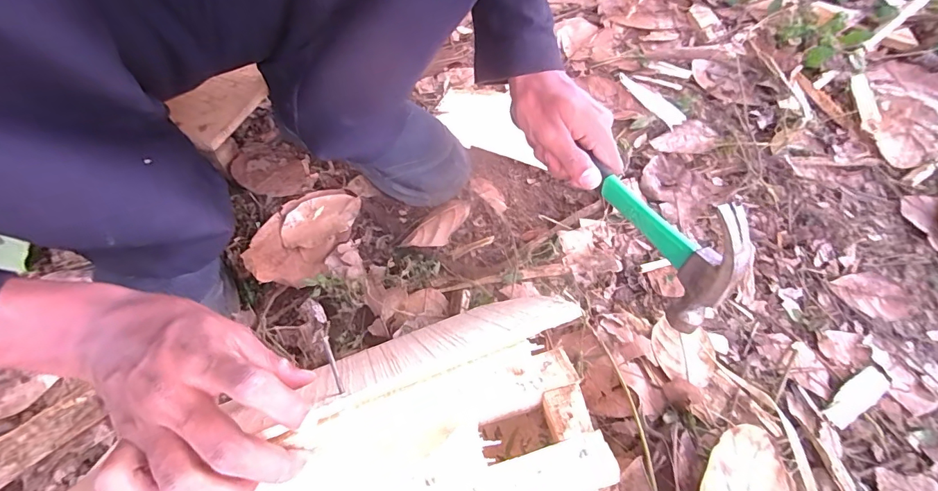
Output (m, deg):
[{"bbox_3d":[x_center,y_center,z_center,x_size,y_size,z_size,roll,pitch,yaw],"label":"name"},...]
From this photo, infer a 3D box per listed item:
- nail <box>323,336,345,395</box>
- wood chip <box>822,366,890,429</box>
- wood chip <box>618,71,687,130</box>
[{"bbox_3d":[-0.082,0.072,0.262,0.004,0.004,0.035,-20,76,-11],"label":"nail"},{"bbox_3d":[0.299,0.119,0.337,0.063,0.007,0.020,-28,59,-17],"label":"wood chip"},{"bbox_3d":[0.224,-0.181,0.537,0.024,0.008,0.109,-20,57,-12],"label":"wood chip"}]

